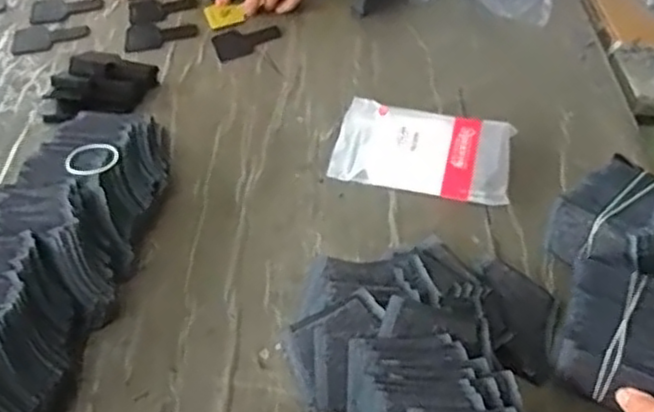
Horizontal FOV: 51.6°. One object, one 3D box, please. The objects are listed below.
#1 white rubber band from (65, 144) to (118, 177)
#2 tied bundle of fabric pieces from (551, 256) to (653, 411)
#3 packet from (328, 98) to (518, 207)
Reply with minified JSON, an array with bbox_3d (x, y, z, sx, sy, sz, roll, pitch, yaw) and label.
[{"bbox_3d":[-0.213,-0.042,0.614,0.047,0.004,0.042,-23,52,-26],"label":"white rubber band"},{"bbox_3d":[0.217,0.094,0.514,0.074,0.066,0.094,21,52,15],"label":"tied bundle of fabric pieces"},{"bbox_3d":[0.098,-0.056,0.689,0.173,0.027,0.105,13,50,9],"label":"packet"}]

